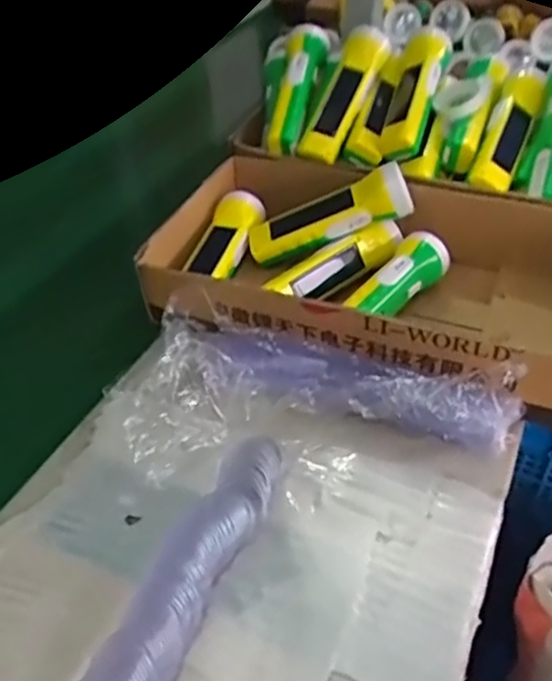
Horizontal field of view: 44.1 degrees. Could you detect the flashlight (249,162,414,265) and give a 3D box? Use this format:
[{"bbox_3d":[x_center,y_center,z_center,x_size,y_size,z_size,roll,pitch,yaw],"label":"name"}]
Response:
[{"bbox_3d":[0.051,-0.122,0.685,0.166,0.047,0.046,-20,37,19],"label":"flashlight"}]

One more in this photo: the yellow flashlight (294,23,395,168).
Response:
[{"bbox_3d":[0.077,-0.273,0.754,0.041,0.036,0.162,21,79,25],"label":"yellow flashlight"}]

